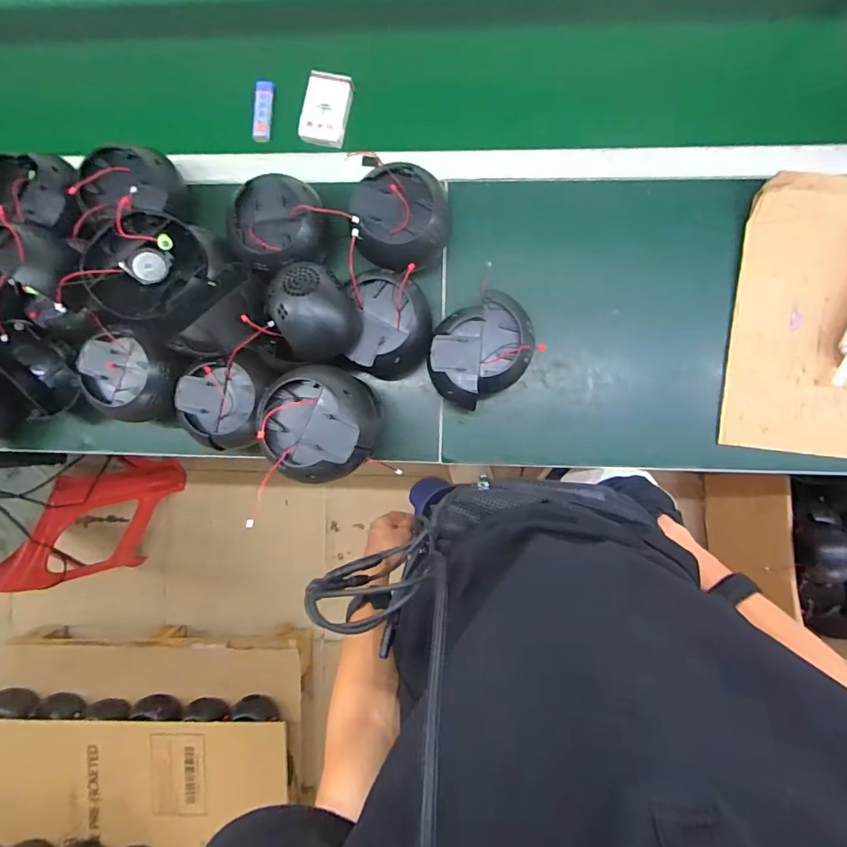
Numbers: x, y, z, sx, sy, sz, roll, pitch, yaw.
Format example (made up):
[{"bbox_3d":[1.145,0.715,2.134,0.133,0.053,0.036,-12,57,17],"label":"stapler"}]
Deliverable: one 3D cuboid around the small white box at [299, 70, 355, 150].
[{"bbox_3d":[-0.135,-0.440,0.669,0.062,0.026,0.089,16,91,4],"label":"small white box"}]

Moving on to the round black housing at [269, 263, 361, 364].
[{"bbox_3d":[-0.136,-0.141,0.589,0.090,0.071,0.120,-24,88,3],"label":"round black housing"}]

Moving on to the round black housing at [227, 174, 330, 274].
[{"bbox_3d":[-0.189,-0.260,0.636,0.117,0.074,0.119,0,90,4],"label":"round black housing"}]

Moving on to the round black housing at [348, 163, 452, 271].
[{"bbox_3d":[-0.026,-0.264,0.624,0.118,0.076,0.123,0,90,4],"label":"round black housing"}]

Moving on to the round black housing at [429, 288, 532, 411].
[{"bbox_3d":[0.075,-0.093,0.629,0.143,0.082,0.118,-33,89,4],"label":"round black housing"}]

